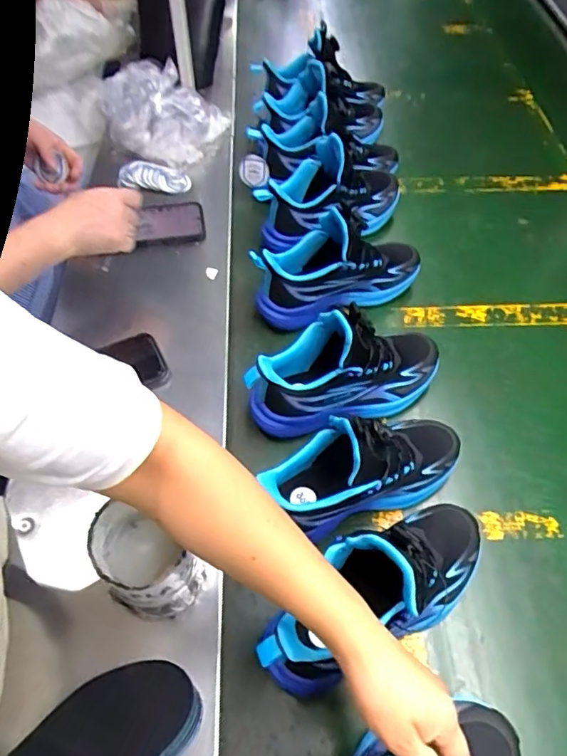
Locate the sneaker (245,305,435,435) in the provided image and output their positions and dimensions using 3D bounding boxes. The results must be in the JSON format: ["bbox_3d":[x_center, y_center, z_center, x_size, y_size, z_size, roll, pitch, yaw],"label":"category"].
[{"bbox_3d":[0.074,-0.013,0.610,0.234,0.141,0.088,-16,57,-10],"label":"sneaker"}]

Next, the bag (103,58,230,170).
[{"bbox_3d":[-0.207,-0.465,0.910,0.200,0.081,0.242,-11,56,-7],"label":"bag"}]

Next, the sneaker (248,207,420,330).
[{"bbox_3d":[0.074,-0.154,0.705,0.236,0.145,0.086,-23,58,-15],"label":"sneaker"}]

